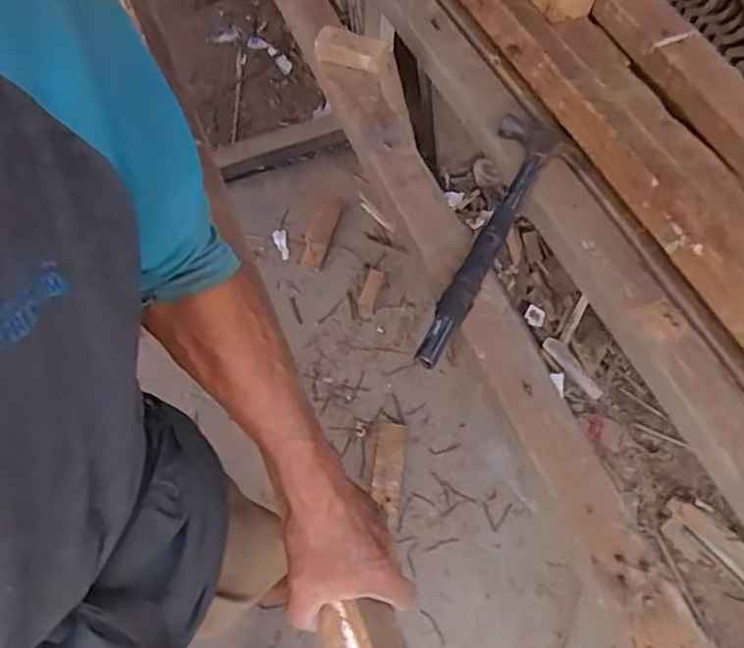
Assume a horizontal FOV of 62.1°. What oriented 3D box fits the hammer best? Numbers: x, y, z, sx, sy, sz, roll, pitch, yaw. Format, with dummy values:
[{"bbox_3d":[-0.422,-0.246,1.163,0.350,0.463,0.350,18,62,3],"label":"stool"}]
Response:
[{"bbox_3d":[0.119,-0.095,0.643,0.071,0.027,0.334,21,66,13],"label":"hammer"}]

